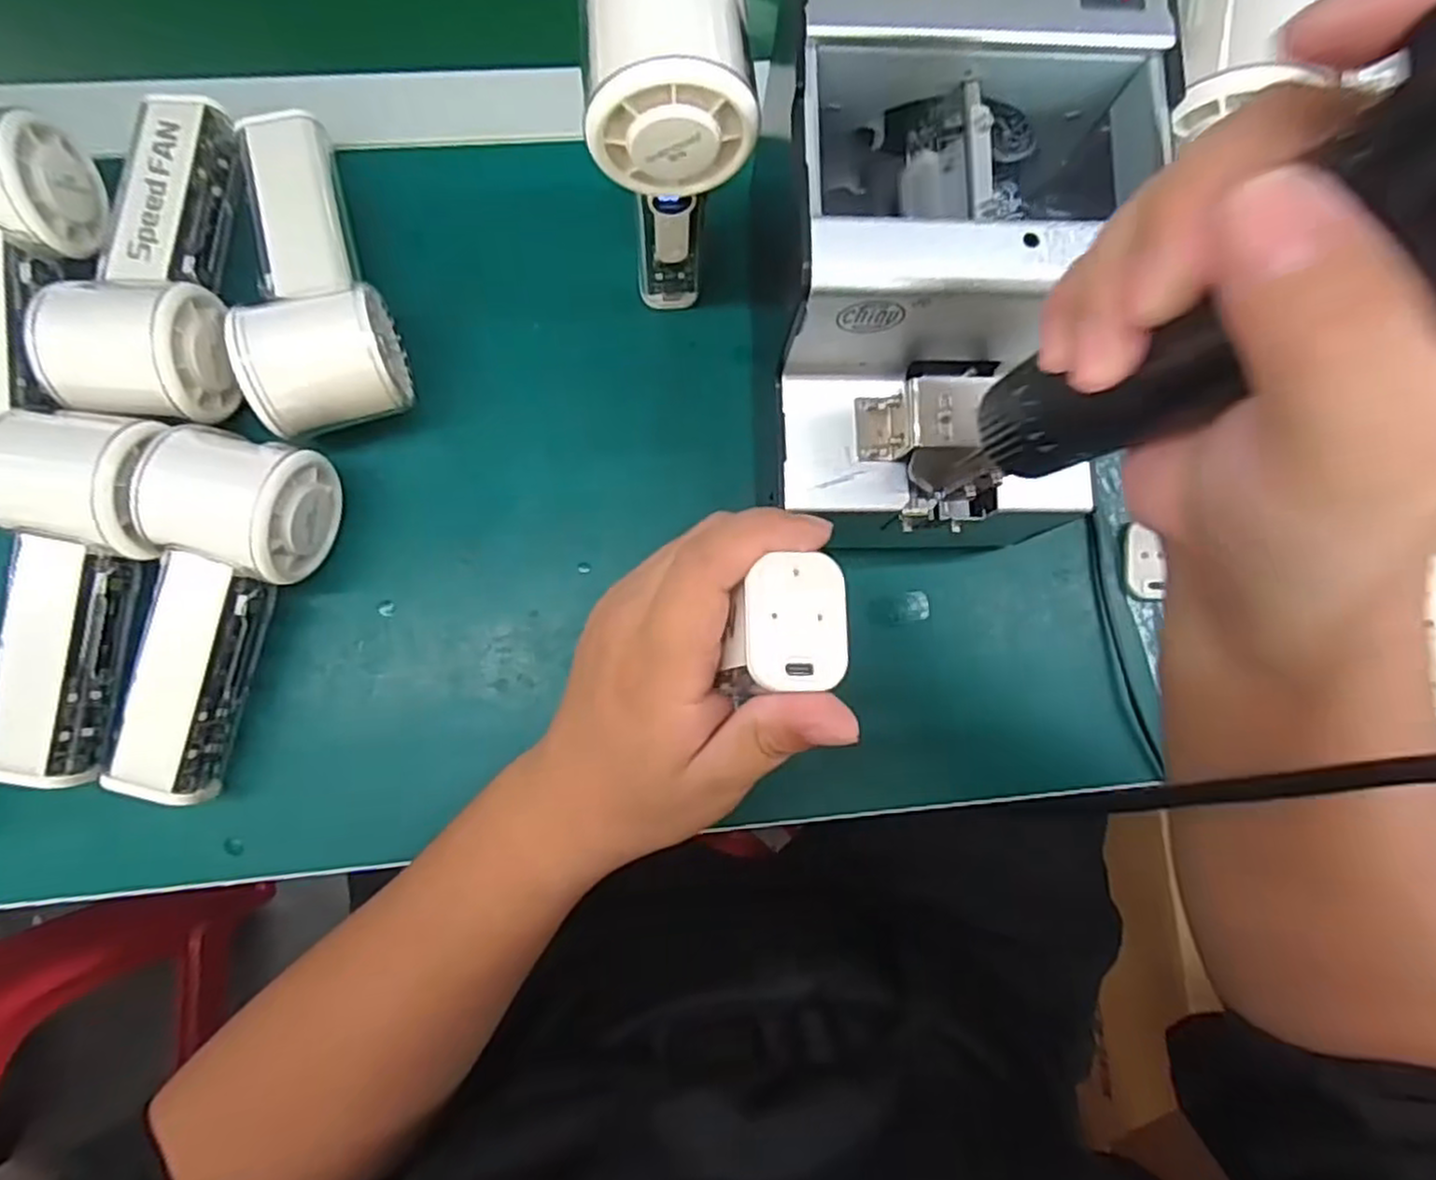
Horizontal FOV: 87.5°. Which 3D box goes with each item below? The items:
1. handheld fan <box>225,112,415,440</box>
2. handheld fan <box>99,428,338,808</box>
[{"bbox_3d":[-0.178,-0.145,0.320,0.057,0.051,0.160,-13,82,-5],"label":"handheld fan"},{"bbox_3d":[-0.213,0.011,0.312,0.065,0.051,0.152,8,81,-2],"label":"handheld fan"}]

